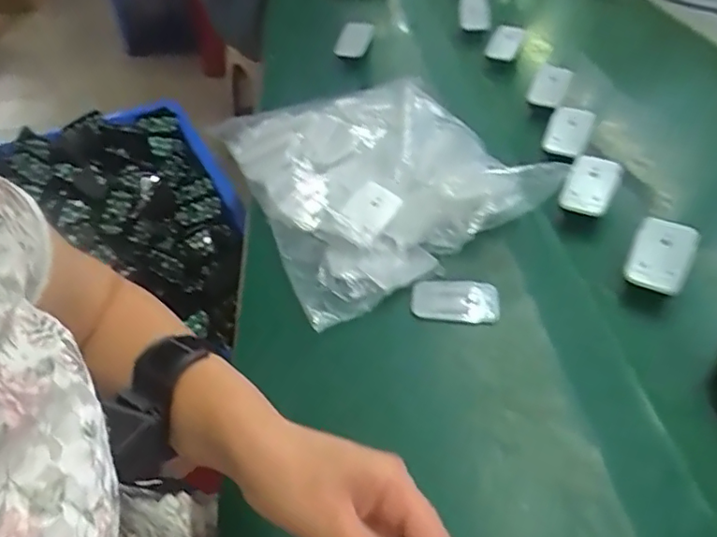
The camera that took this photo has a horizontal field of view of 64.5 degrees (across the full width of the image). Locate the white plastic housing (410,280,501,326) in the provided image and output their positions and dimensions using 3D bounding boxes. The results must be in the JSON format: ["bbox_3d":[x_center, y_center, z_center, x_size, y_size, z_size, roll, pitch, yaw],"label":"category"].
[{"bbox_3d":[0.081,0.030,0.481,0.072,0.021,0.037,5,43,11],"label":"white plastic housing"}]

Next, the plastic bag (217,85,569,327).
[{"bbox_3d":[0.012,-0.095,0.592,0.242,0.092,0.318,-19,44,-15],"label":"plastic bag"}]

